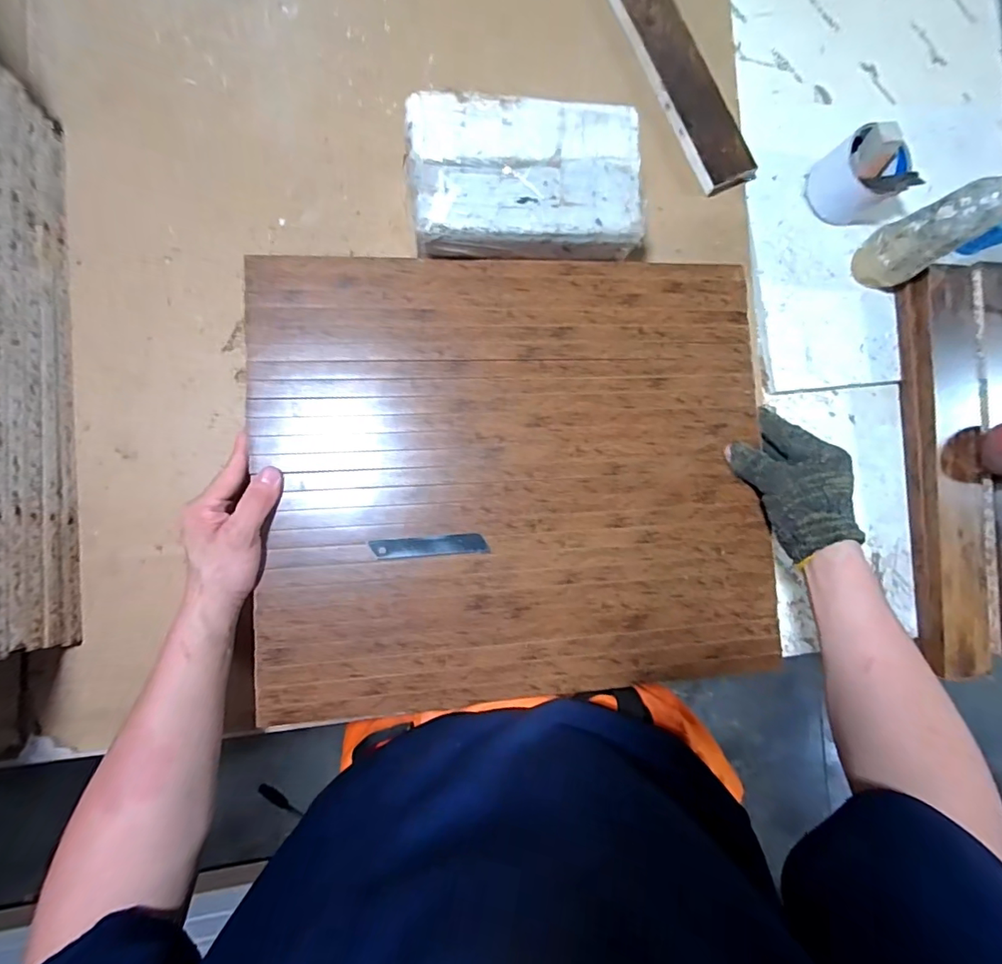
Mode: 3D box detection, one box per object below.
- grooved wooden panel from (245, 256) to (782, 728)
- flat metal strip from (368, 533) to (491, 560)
[{"bbox_3d":[0.022,-0.008,0.426,0.446,0.019,0.383,-3,89,-8],"label":"grooved wooden panel"},{"bbox_3d":[-0.061,0.056,0.414,0.098,0.004,0.017,-3,83,-8],"label":"flat metal strip"}]

